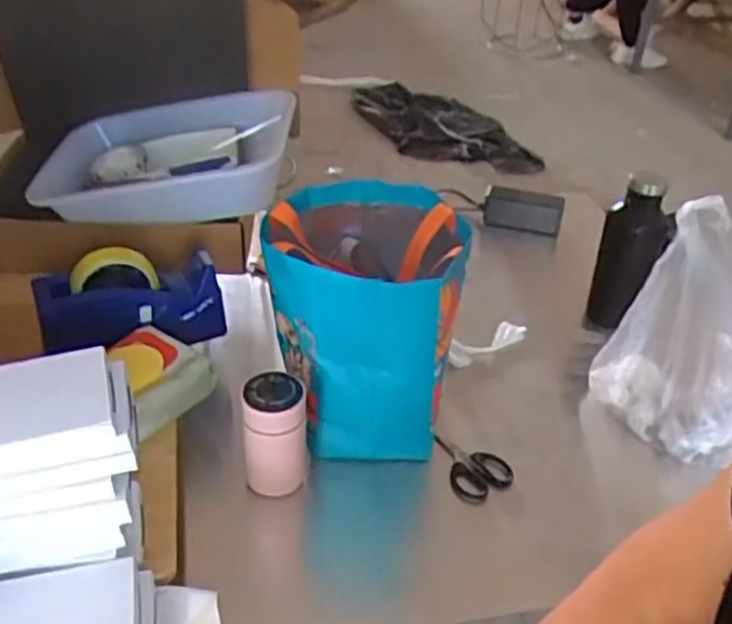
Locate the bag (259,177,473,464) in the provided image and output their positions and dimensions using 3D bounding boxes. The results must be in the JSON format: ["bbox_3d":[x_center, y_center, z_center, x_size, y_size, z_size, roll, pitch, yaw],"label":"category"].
[{"bbox_3d":[-0.006,0.005,0.828,0.202,0.239,0.213,2,37,-2],"label":"bag"}]

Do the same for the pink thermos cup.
[{"bbox_3d":[-0.092,0.126,0.753,0.061,0.121,0.054,-2,37,-7],"label":"pink thermos cup"}]

